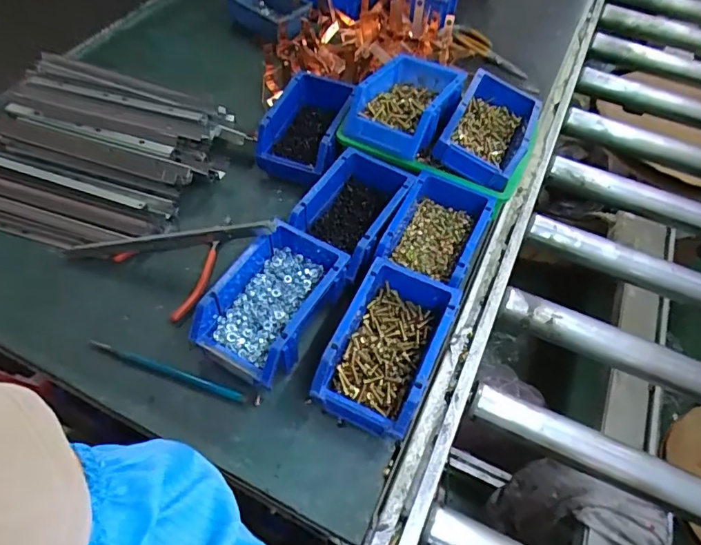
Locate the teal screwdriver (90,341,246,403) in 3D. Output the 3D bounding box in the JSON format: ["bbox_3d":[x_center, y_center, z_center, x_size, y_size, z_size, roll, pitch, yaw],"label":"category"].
[{"bbox_3d":[-0.196,0.105,0.513,0.177,0.008,0.012,18,56,7],"label":"teal screwdriver"}]

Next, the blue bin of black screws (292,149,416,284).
[{"bbox_3d":[0.002,-0.072,0.601,0.103,0.068,0.165,28,57,13],"label":"blue bin of black screws"}]

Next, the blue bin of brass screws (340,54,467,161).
[{"bbox_3d":[0.070,-0.232,0.644,0.120,0.055,0.160,27,57,13],"label":"blue bin of brass screws"}]

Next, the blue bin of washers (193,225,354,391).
[{"bbox_3d":[-0.084,0.033,0.528,0.106,0.074,0.169,25,57,12],"label":"blue bin of washers"}]

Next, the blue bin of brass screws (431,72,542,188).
[{"bbox_3d":[0.182,-0.190,0.618,0.105,0.059,0.175,26,57,12],"label":"blue bin of brass screws"}]

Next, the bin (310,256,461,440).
[{"bbox_3d":[0.040,0.079,0.508,0.105,0.079,0.166,23,57,11],"label":"bin"}]

